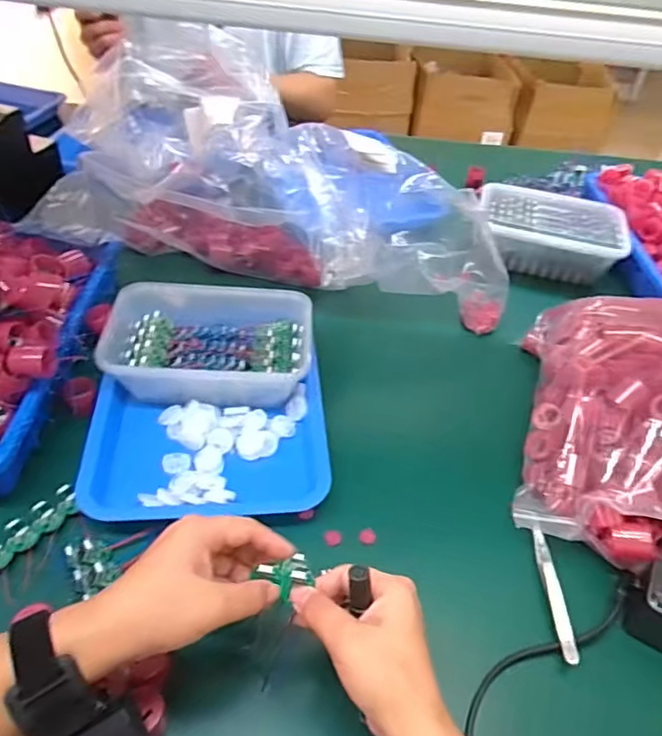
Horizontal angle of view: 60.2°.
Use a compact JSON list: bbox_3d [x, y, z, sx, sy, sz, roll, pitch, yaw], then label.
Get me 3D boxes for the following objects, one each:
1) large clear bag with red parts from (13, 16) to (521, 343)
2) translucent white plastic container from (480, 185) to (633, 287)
[{"bbox_3d":[-0.065,-0.262,0.767,0.590,0.221,0.307,6,44,0],"label":"large clear bag with red parts"},{"bbox_3d":[0.323,-0.199,0.854,0.205,0.072,0.127,13,45,7],"label":"translucent white plastic container"}]

